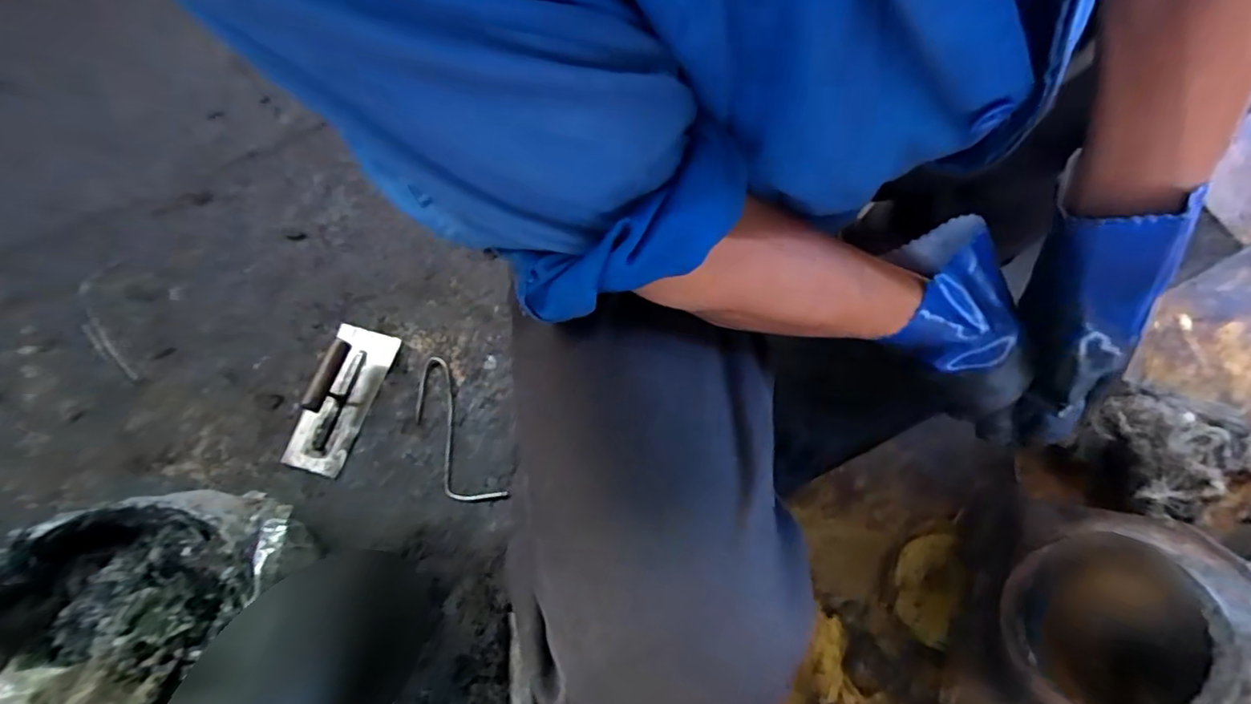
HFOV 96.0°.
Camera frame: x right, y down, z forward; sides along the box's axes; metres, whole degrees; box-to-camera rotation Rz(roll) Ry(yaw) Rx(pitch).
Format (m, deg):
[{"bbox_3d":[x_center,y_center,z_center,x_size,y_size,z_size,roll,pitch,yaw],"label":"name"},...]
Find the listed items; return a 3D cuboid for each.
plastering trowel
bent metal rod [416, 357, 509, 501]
[{"bbox_3d":[-0.381,0.052,0.728,0.087,0.058,0.199,16,73,5],"label":"plastering trowel"},{"bbox_3d":[-0.228,0.105,0.733,0.066,0.014,0.214,-28,74,-8],"label":"bent metal rod"}]

